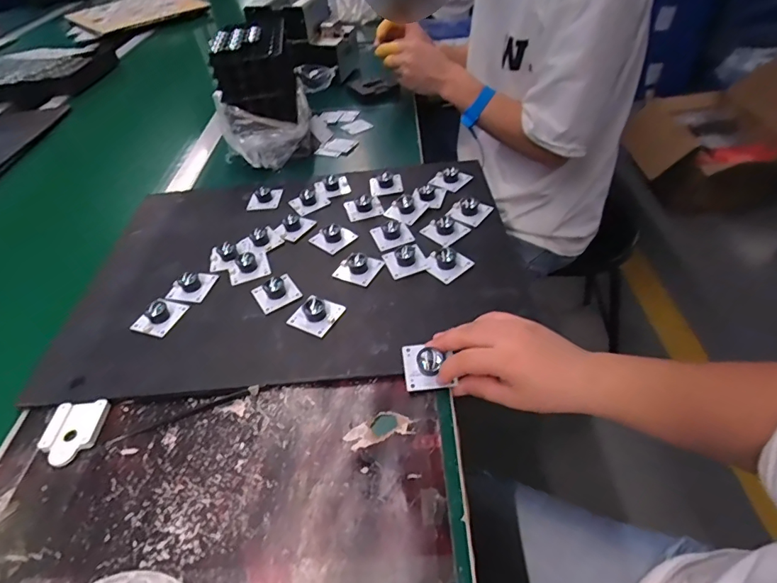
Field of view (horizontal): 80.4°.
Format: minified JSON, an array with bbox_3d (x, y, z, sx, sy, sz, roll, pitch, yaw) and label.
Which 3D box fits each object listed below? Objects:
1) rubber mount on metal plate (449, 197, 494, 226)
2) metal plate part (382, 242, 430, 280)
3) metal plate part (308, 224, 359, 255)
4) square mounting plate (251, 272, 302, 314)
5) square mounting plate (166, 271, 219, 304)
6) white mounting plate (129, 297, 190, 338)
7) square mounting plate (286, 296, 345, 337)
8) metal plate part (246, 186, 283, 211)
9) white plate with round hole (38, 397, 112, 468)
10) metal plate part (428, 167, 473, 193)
[{"bbox_3d":[0.099,-0.100,0.557,0.041,0.024,0.039,29,54,32],"label":"rubber mount on metal plate"},{"bbox_3d":[0.018,-0.039,0.500,0.043,0.014,0.046,-17,44,-11],"label":"metal plate part"},{"bbox_3d":[-0.067,-0.068,0.546,0.044,0.016,0.042,28,53,31],"label":"metal plate part"},{"bbox_3d":[-0.119,-0.004,0.483,0.043,0.015,0.042,-27,47,-20],"label":"square mounting plate"},{"bbox_3d":[-0.218,-0.011,0.507,0.046,0.021,0.048,5,45,12],"label":"square mounting plate"},{"bbox_3d":[-0.237,0.022,0.475,0.043,0.020,0.045,12,47,19],"label":"white mounting plate"},{"bbox_3d":[-0.072,0.020,0.452,0.041,0.016,0.042,21,50,26],"label":"square mounting plate"},{"bbox_3d":[-0.170,-0.130,0.629,0.043,0.024,0.042,-2,44,5],"label":"metal plate part"},{"bbox_3d":[-0.270,0.120,0.391,0.047,0.009,0.054,-5,43,1],"label":"white plate with round hole"},{"bbox_3d":[0.082,-0.150,0.615,0.045,0.015,0.038,24,52,29],"label":"metal plate part"}]

